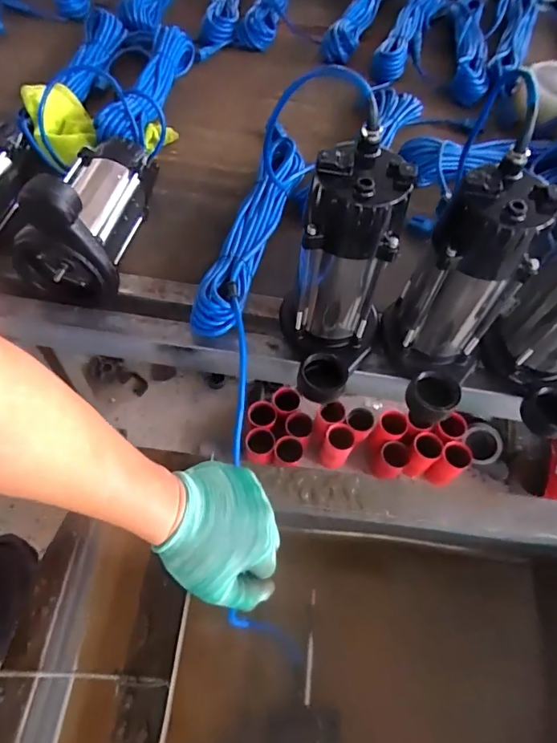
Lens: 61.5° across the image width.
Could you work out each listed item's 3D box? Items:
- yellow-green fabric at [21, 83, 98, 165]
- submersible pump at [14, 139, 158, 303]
[{"bbox_3d":[-0.329,-0.383,0.708,0.091,0.046,0.171,-20,63,-15],"label":"yellow-green fabric"},{"bbox_3d":[-0.238,-0.222,0.589,0.119,0.159,0.224,10,60,1],"label":"submersible pump"}]

